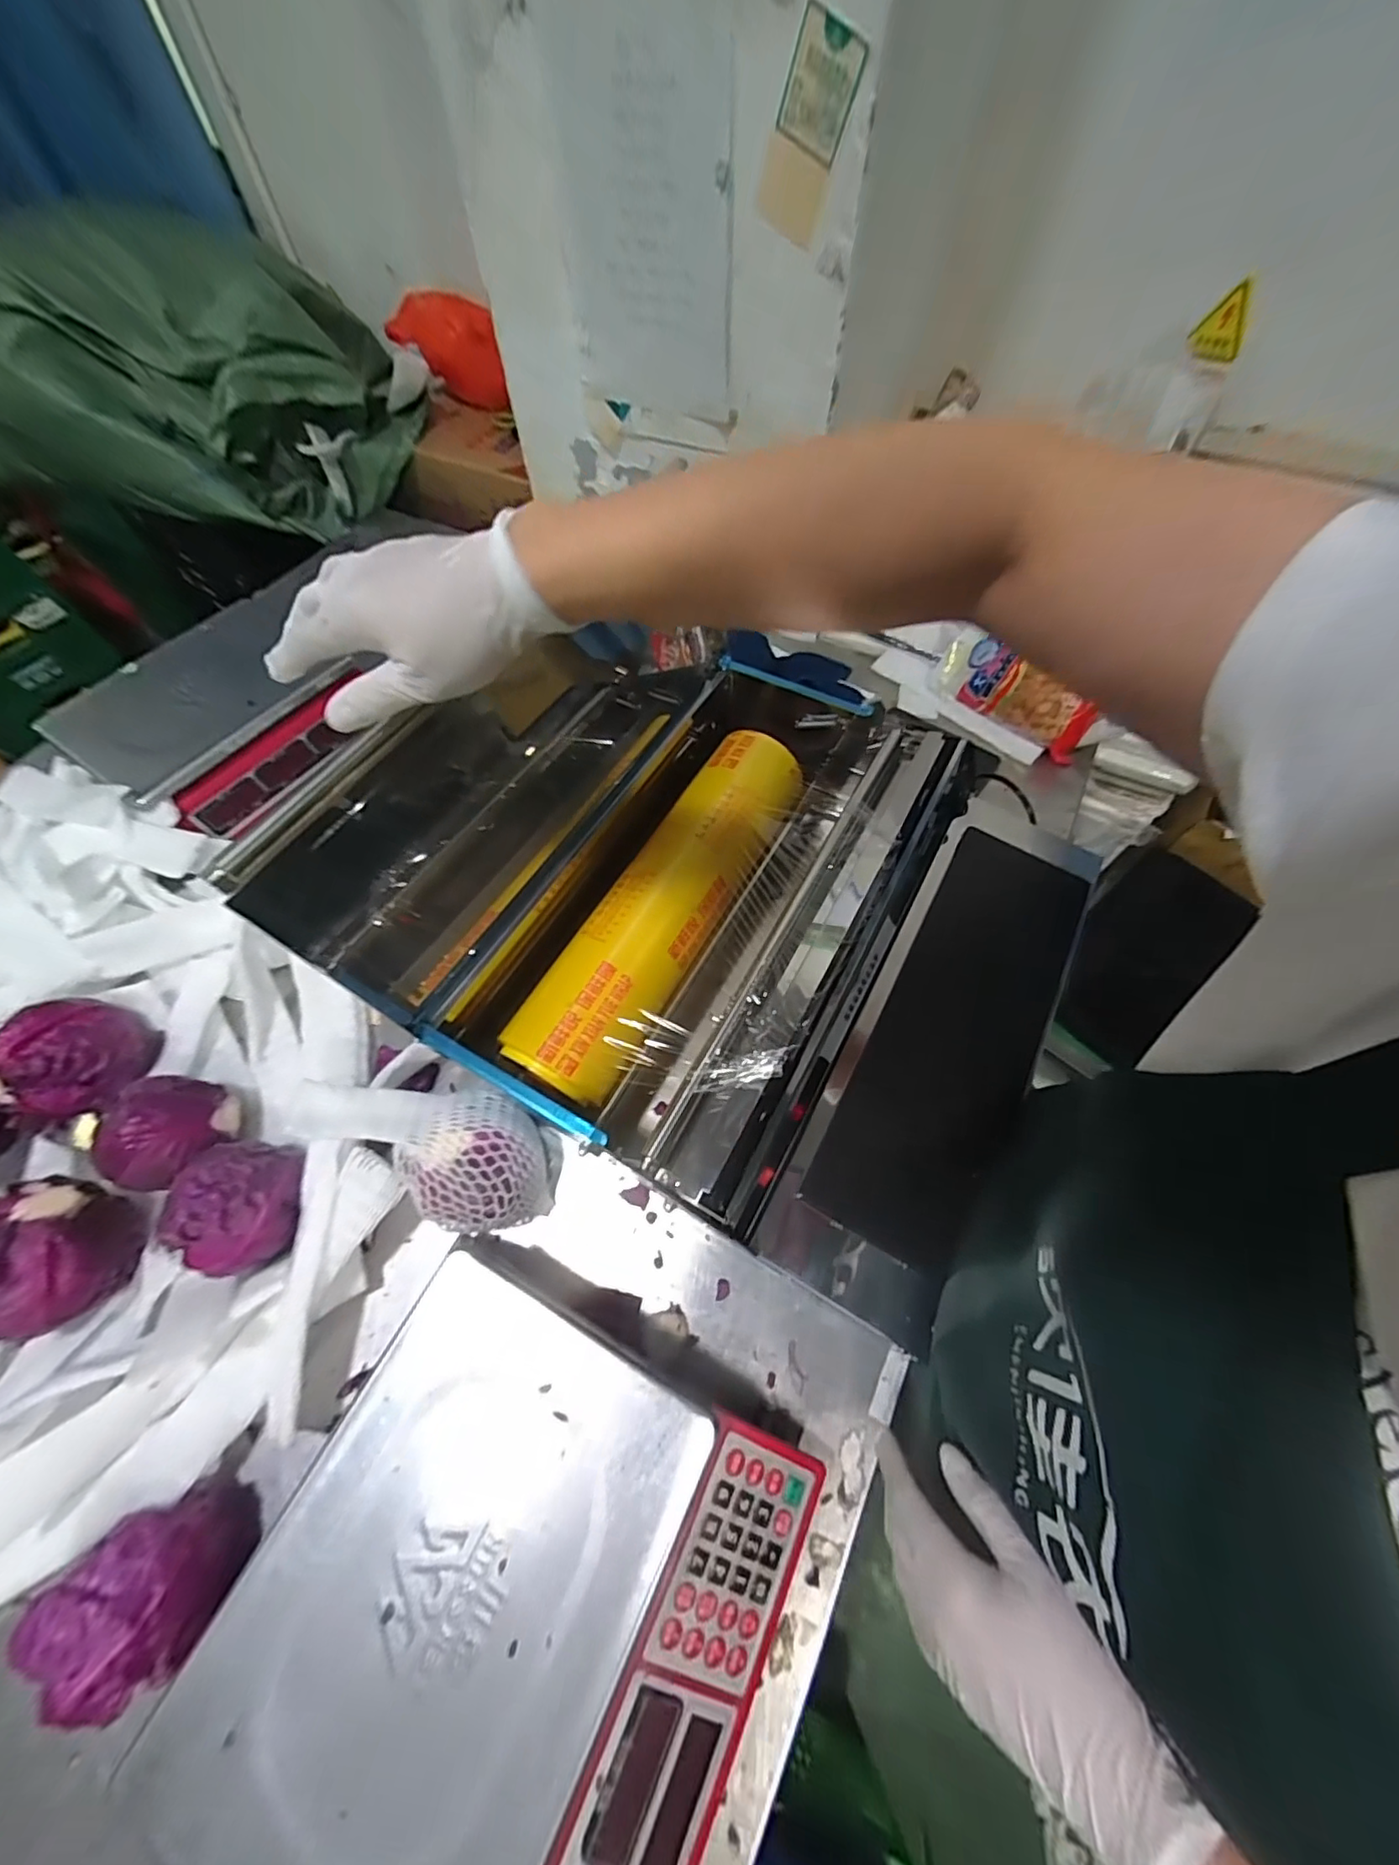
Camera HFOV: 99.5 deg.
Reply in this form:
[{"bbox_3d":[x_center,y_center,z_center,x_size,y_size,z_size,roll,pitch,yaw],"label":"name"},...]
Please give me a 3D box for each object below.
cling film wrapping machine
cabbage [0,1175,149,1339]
[{"bbox_3d":[0.006,-0.037,0.600,0.679,0.192,0.510,27,65,14],"label":"cling film wrapping machine"},{"bbox_3d":[-0.522,0.261,0.479,0.086,0.092,0.113,-2,62,0],"label":"cabbage"}]

